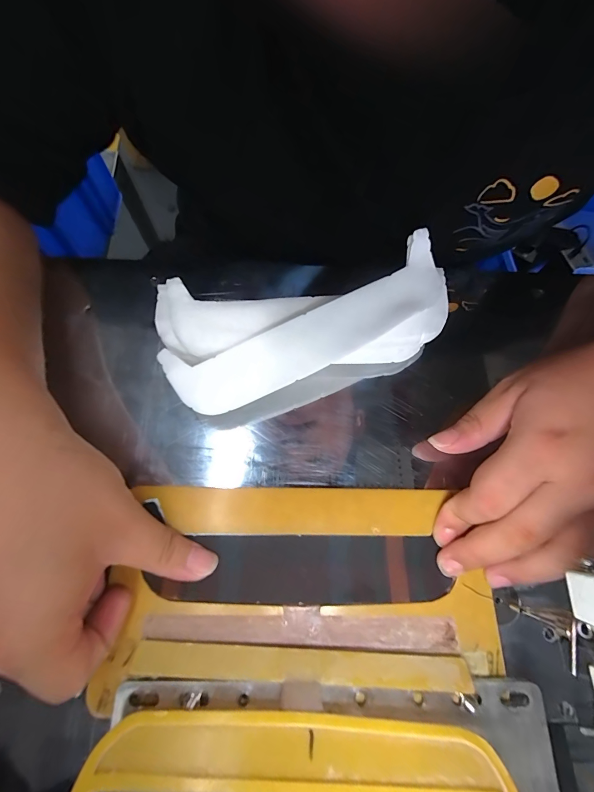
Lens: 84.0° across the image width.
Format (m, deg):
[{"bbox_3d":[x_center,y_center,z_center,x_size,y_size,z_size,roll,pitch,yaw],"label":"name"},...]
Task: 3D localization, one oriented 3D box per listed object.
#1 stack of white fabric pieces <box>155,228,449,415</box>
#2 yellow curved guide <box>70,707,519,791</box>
[{"bbox_3d":[0.004,-0.055,0.227,0.192,0.033,0.089,-17,72,-7],"label":"stack of white fabric pieces"},{"bbox_3d":[0.000,0.164,0.146,0.180,0.016,0.034,2,30,-1],"label":"yellow curved guide"}]

